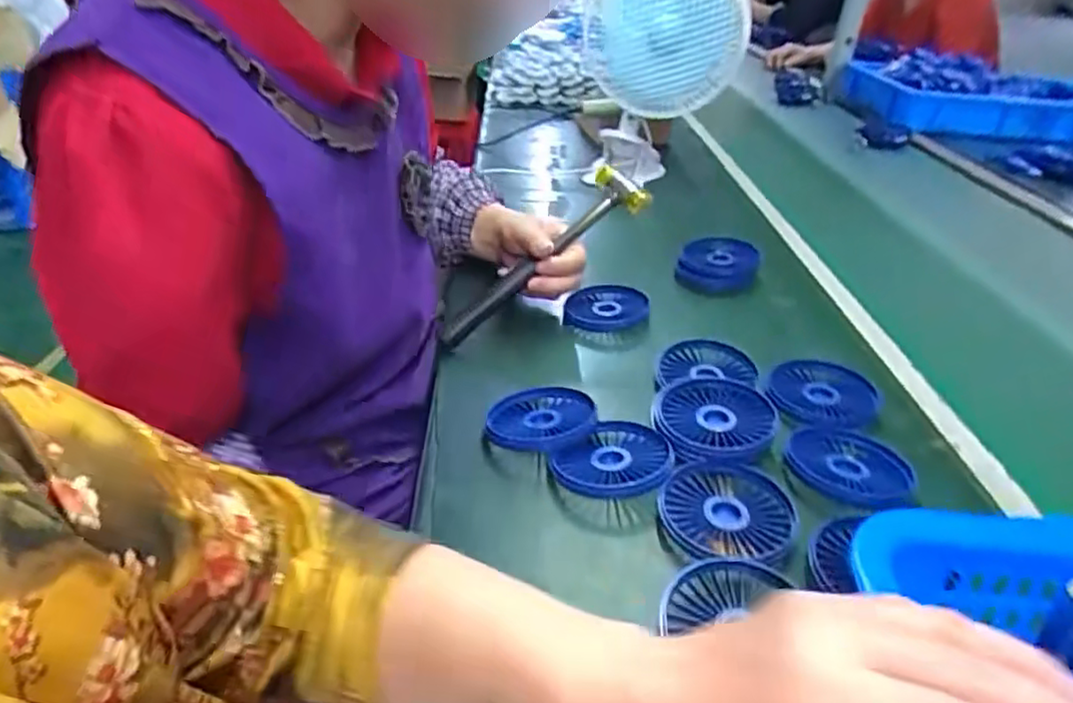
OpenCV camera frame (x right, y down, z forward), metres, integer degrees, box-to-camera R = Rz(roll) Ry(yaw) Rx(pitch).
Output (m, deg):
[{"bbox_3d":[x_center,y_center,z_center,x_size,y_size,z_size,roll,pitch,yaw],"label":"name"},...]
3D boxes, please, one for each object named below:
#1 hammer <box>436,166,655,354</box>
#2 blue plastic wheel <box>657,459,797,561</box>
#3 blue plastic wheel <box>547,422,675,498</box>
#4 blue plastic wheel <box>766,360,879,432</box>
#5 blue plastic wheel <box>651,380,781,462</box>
[{"bbox_3d":[0.002,-0.089,0.652,0.245,0.041,0.042,-40,42,-3],"label":"hammer"},{"bbox_3d":[0.130,0.108,0.458,0.087,0.021,0.073,8,34,9],"label":"blue plastic wheel"},{"bbox_3d":[0.057,0.081,0.485,0.089,0.021,0.072,-27,43,-35],"label":"blue plastic wheel"},{"bbox_3d":[0.238,0.034,0.558,0.083,0.014,0.088,1,34,-1],"label":"blue plastic wheel"},{"bbox_3d":[0.138,0.051,0.516,0.088,0.017,0.089,2,32,-1],"label":"blue plastic wheel"}]

